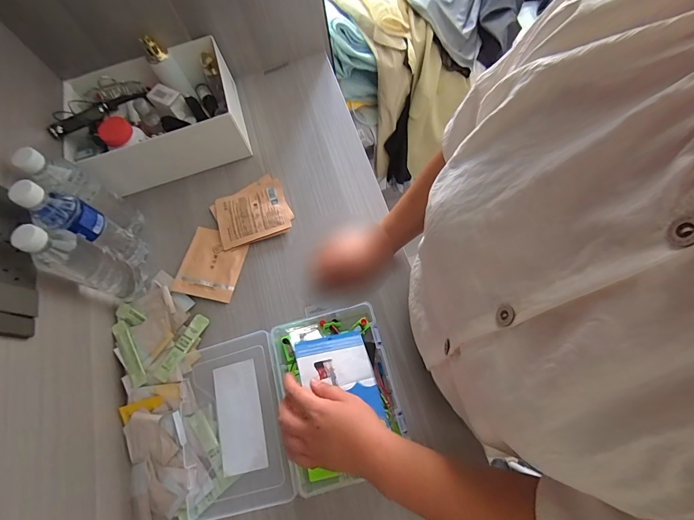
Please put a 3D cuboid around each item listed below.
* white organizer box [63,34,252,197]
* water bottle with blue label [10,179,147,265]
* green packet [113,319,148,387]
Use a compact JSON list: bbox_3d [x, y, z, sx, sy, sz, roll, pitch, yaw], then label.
[{"bbox_3d":[-0.355,-0.272,0.668,0.295,0.120,0.201,-20,69,-2],"label":"white organizer box"},{"bbox_3d":[-0.392,-0.048,0.540,0.056,0.222,0.057,27,75,14],"label":"water bottle with blue label"},{"bbox_3d":[-0.350,0.148,0.563,0.026,0.014,0.114,-30,70,-6],"label":"green packet"}]

